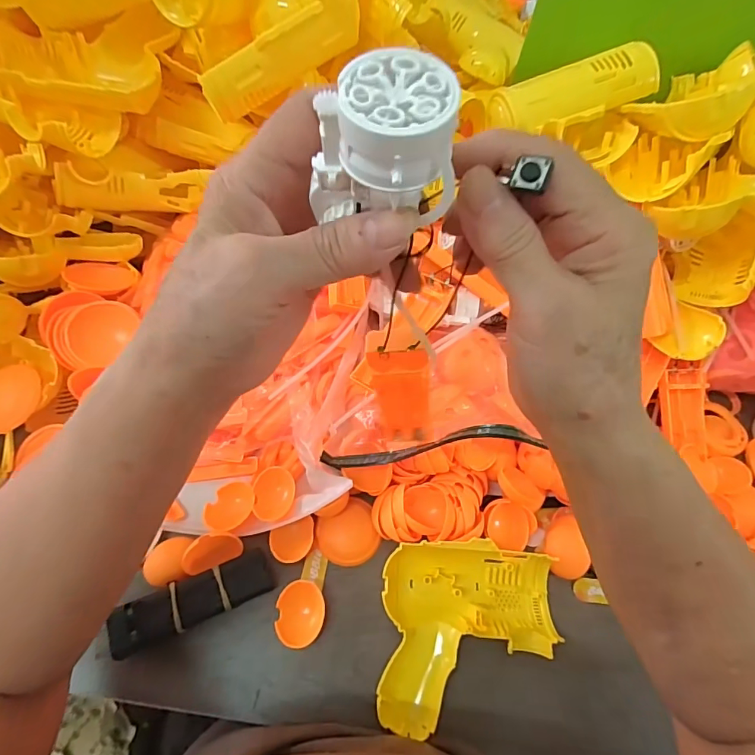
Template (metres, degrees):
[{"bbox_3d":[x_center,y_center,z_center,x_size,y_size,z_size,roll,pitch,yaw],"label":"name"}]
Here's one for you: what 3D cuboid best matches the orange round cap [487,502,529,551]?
[{"bbox_3d":[0.108,0.123,0.378,0.038,0.018,0.038,0,85,0],"label":"orange round cap"}]

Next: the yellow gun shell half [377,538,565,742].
[{"bbox_3d":[0.069,0.182,0.330,0.133,0.028,0.115,-1,61,-5],"label":"yellow gun shell half"}]

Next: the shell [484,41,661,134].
[{"bbox_3d":[0.156,-0.228,0.361,0.130,0.026,0.048,-16,62,2],"label":"shell"}]

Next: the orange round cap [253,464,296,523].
[{"bbox_3d":[-0.084,0.094,0.370,0.032,0.010,0.041,-5,61,-7],"label":"orange round cap"}]

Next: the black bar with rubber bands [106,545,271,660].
[{"bbox_3d":[-0.132,0.163,0.332,0.109,0.030,0.032,-21,64,-15],"label":"black bar with rubber bands"}]

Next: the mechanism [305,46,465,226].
[{"bbox_3d":[0.001,-0.070,0.144,0.041,0.044,0.032,-1,61,-5],"label":"mechanism"}]

